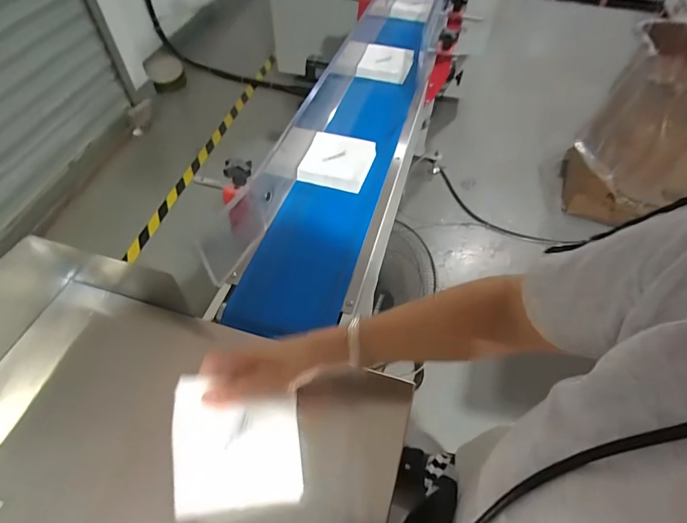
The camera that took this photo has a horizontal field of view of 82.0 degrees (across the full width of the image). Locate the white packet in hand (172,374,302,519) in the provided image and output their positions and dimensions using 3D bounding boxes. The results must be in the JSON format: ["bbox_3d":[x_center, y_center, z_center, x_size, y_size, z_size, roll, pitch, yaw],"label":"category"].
[{"bbox_3d":[-0.104,0.176,0.389,0.118,0.011,0.121,-1,75,-12],"label":"white packet in hand"}]

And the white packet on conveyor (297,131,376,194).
[{"bbox_3d":[-0.009,-0.183,0.722,0.117,0.033,0.109,15,55,10],"label":"white packet on conveyor"}]

